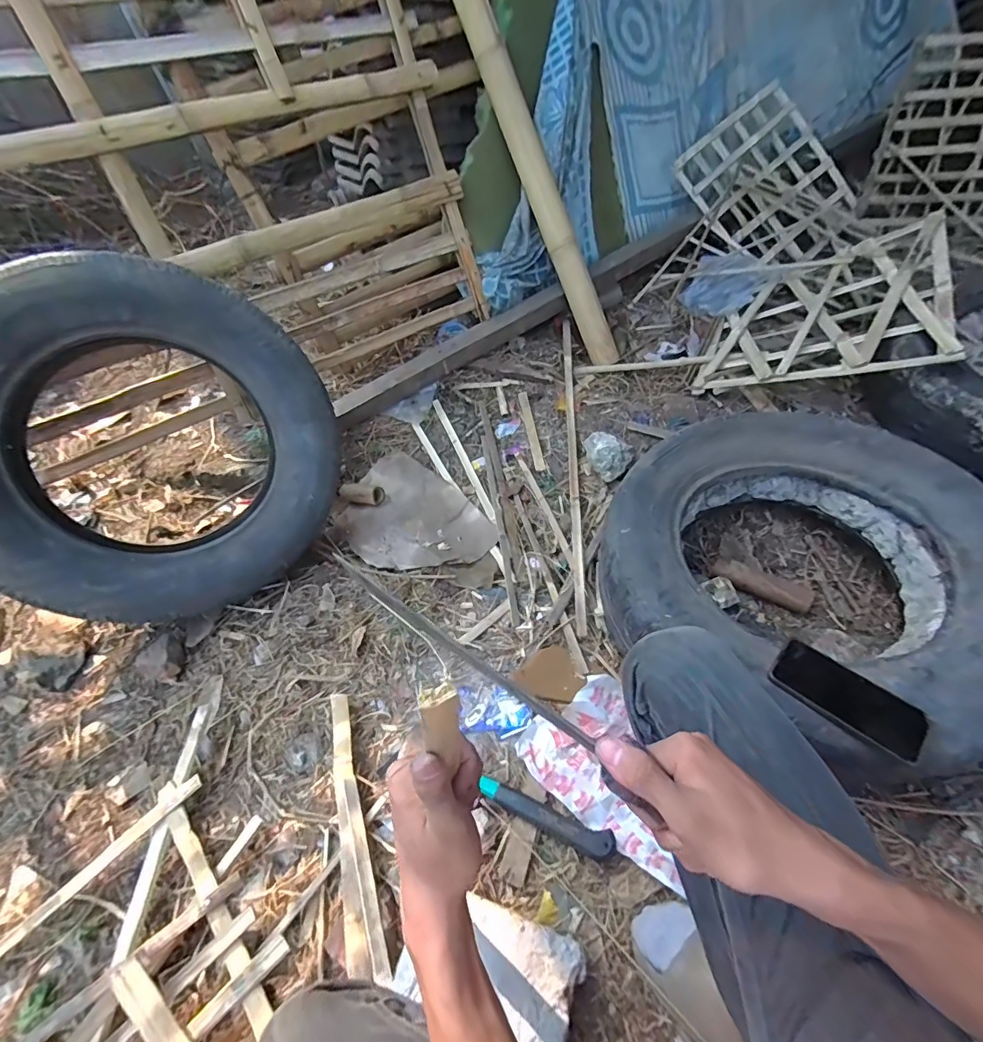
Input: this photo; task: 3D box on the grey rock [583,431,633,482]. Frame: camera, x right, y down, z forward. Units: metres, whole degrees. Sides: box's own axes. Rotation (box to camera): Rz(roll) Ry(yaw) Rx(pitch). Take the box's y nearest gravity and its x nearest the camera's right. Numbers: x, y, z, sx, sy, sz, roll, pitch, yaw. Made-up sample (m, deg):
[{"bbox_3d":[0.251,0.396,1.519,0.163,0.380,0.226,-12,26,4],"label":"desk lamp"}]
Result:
[{"bbox_3d":[0.254,-0.148,1.056,0.115,0.052,0.093,38,68,27],"label":"grey rock"}]

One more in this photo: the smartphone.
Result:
[{"bbox_3d":[0.423,0.207,0.559,0.072,0.011,0.152,-39,55,-24],"label":"smartphone"}]

